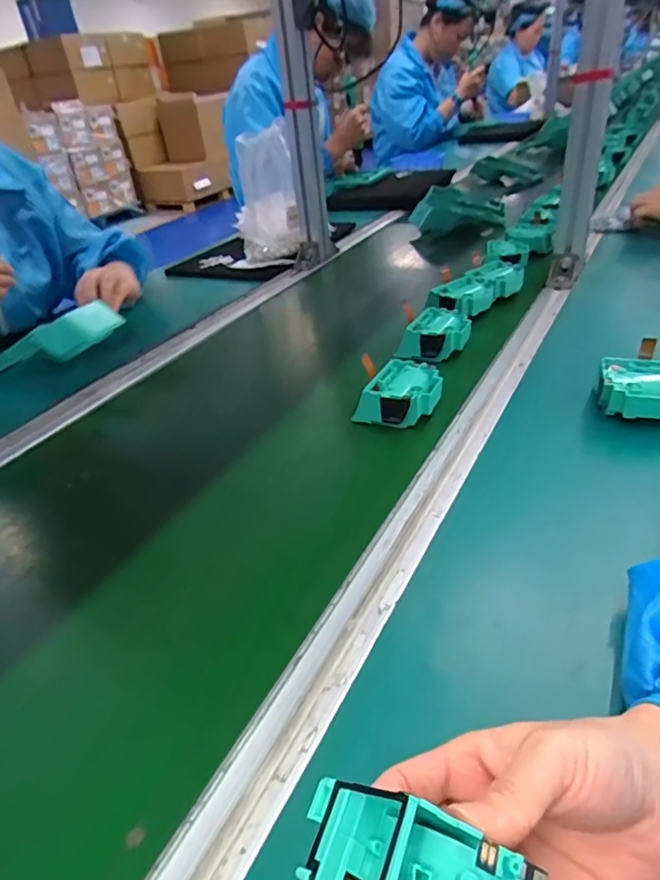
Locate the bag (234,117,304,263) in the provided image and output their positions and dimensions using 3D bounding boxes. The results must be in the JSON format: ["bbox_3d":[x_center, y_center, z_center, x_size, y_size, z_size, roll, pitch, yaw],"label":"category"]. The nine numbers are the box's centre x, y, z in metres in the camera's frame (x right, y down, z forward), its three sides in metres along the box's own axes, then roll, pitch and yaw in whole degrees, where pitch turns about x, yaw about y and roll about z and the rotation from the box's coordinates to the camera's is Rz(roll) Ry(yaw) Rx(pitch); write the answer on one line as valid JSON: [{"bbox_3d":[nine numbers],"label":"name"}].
[{"bbox_3d":[-0.121,-0.452,1.037,0.114,0.226,0.145,-9,35,-6],"label":"bag"}]

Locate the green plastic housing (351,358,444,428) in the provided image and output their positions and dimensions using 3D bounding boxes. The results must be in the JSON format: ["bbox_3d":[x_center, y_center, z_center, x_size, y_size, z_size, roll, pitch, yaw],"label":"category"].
[{"bbox_3d":[0.074,-0.045,0.558,0.069,0.036,0.083,23,43,33],"label":"green plastic housing"}]

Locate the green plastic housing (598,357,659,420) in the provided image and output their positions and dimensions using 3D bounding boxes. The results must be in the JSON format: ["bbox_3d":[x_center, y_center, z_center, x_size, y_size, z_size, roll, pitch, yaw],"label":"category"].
[{"bbox_3d":[0.288,-0.048,0.505,0.073,0.033,0.059,16,40,27],"label":"green plastic housing"}]

